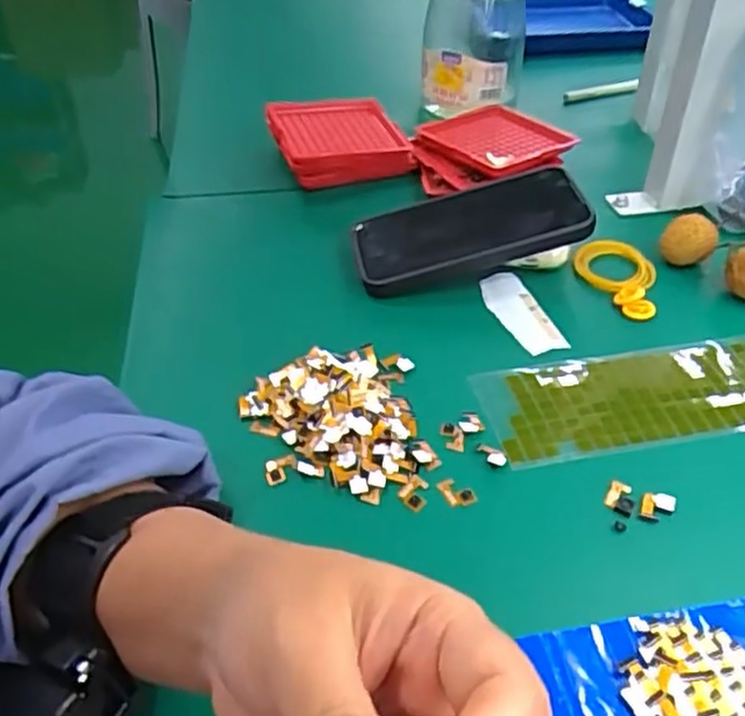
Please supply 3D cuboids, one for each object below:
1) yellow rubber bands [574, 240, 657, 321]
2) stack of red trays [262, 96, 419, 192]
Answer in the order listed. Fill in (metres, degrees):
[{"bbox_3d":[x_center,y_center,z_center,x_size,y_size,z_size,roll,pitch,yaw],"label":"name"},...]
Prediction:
[{"bbox_3d":[0.166,-0.056,0.504,0.055,0.012,0.066,13,42,13],"label":"yellow rubber bands"},{"bbox_3d":[-0.030,-0.182,0.620,0.106,0.037,0.095,-14,44,-15],"label":"stack of red trays"}]

